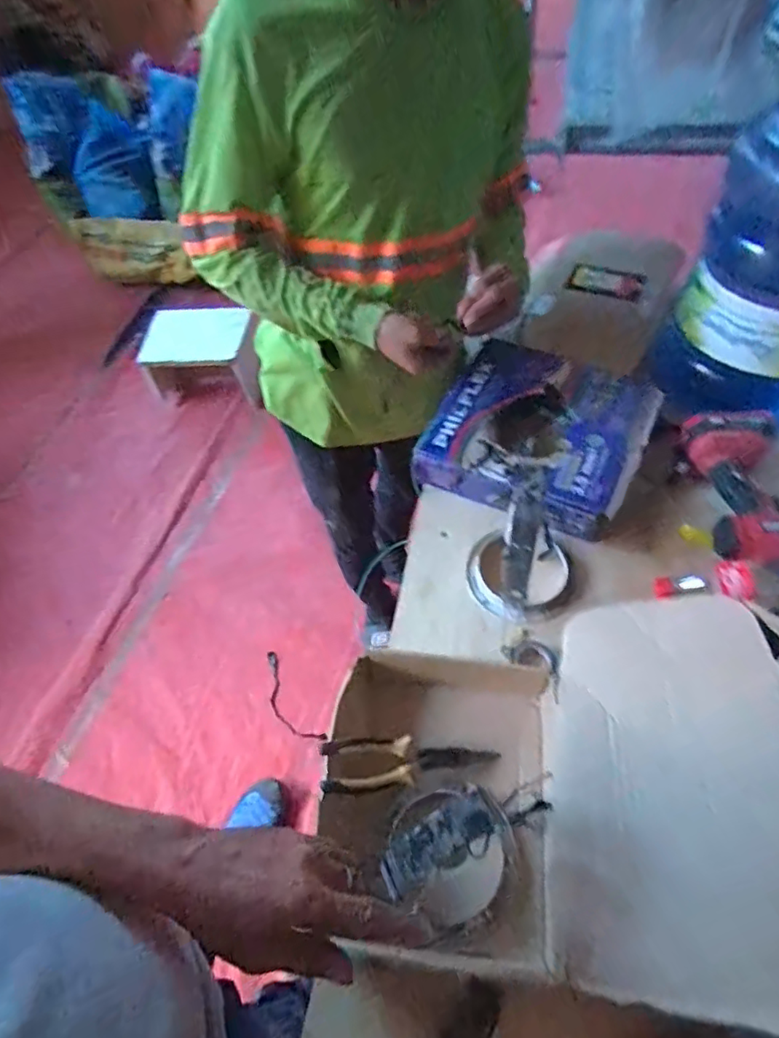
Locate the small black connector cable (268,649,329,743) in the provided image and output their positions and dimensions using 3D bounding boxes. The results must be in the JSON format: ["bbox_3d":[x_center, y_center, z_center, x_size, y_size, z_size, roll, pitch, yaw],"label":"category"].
[{"bbox_3d":[-0.270,0.476,1.488,0.078,0.014,0.280,-32,59,-16],"label":"small black connector cable"}]

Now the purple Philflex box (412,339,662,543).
[{"bbox_3d":[0.214,-0.130,0.831,0.287,0.087,0.286,22,61,19],"label":"purple Philflex box"}]

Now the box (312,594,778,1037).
[{"bbox_3d":[0.154,0.244,0.537,0.427,0.217,0.329,0,56,5],"label":"box"}]

